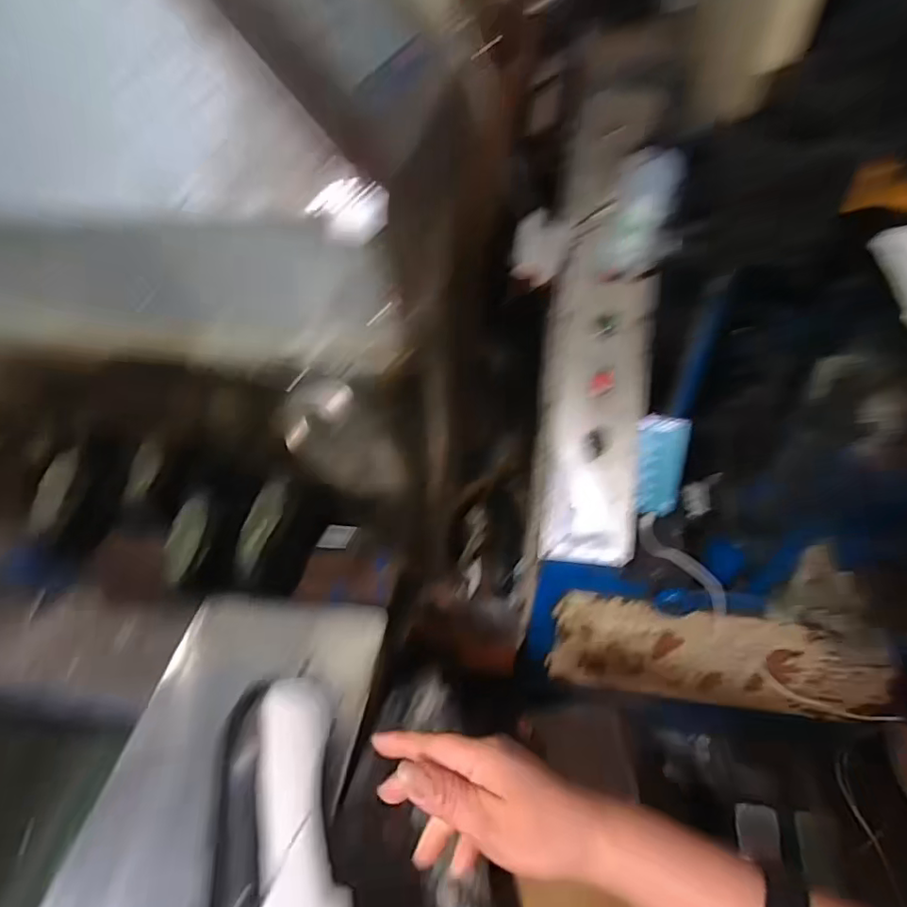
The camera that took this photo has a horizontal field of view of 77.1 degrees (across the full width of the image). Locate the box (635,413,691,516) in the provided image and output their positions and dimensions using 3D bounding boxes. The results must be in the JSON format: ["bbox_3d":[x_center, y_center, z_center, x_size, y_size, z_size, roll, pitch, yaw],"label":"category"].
[{"bbox_3d":[0.325,0.020,0.894,0.072,0.160,0.030,-1,17,2],"label":"box"}]

